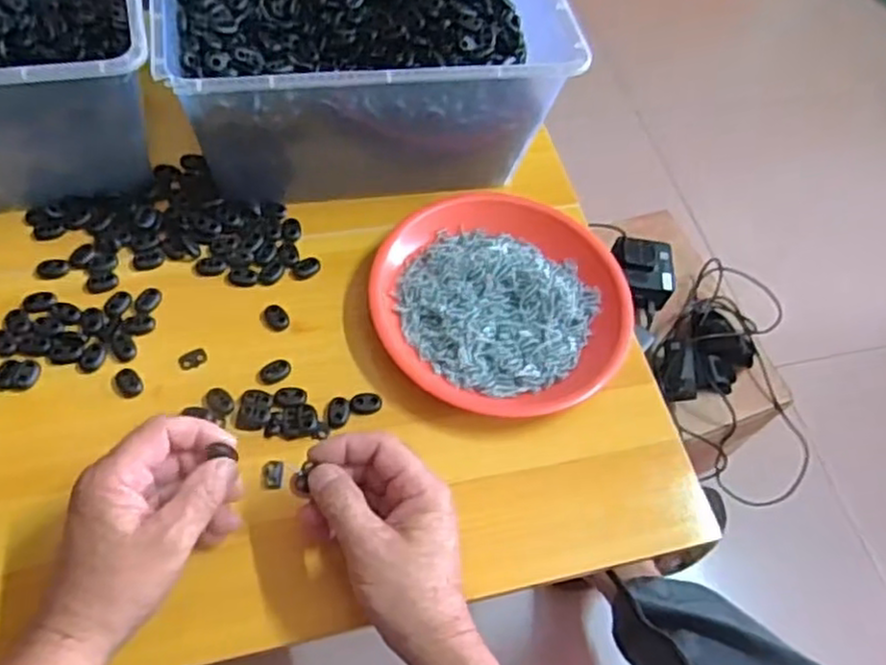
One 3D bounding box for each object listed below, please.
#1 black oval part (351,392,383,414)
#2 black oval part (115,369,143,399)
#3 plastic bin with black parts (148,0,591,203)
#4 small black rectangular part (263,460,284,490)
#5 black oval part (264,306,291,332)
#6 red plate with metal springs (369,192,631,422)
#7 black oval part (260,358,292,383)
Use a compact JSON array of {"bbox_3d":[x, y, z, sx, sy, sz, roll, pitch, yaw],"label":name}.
[{"bbox_3d":[-0.054,0.049,0.511,0.022,0.007,0.015,-3,57,-6],"label":"black oval part"},{"bbox_3d":[-0.215,0.035,0.498,0.016,0.004,0.021,-28,63,-20],"label":"black oval part"},{"bbox_3d":[-0.072,-0.260,0.614,0.296,0.142,0.307,-8,58,-9],"label":"plastic bin with black parts"},{"bbox_3d":[-0.112,0.093,0.477,0.013,0.004,0.019,-2,57,-6],"label":"small black rectangular part"},{"bbox_3d":[-0.123,-0.011,0.540,0.017,0.005,0.022,-32,64,-22],"label":"black oval part"},{"bbox_3d":[0.043,-0.025,0.547,0.176,0.026,0.189,2,57,-3],"label":"red plate with metal springs"},{"bbox_3d":[-0.119,0.027,0.516,0.023,0.004,0.016,-28,63,-20],"label":"black oval part"}]

